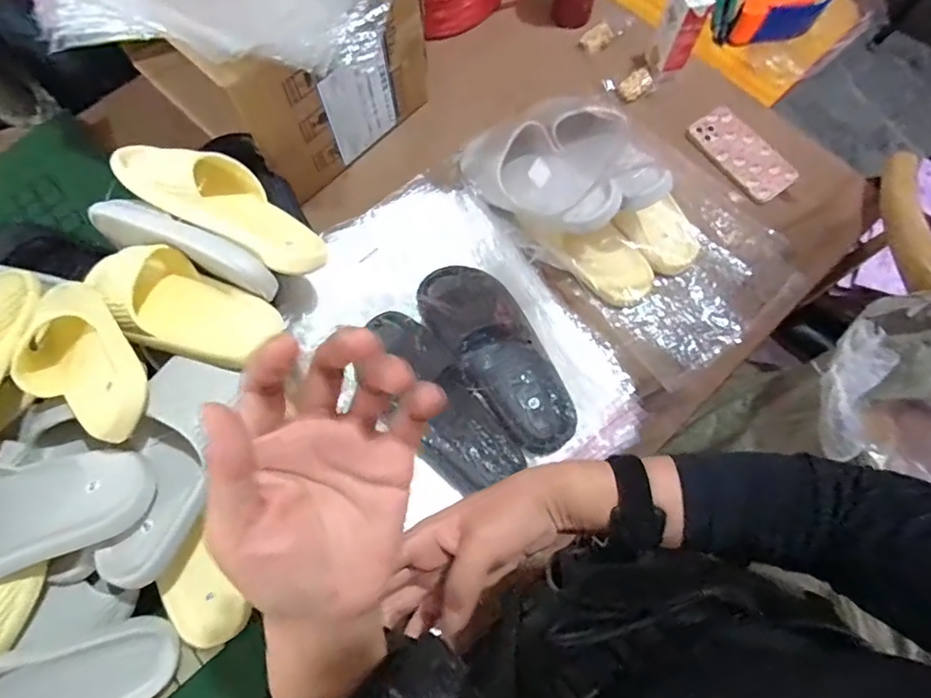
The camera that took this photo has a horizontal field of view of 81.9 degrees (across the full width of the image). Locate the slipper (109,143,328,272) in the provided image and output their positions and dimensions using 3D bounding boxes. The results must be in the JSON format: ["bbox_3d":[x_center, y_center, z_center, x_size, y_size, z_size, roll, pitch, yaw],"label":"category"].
[{"bbox_3d":[-0.279,-0.164,0.624,0.254,0.078,0.098,36,47,0],"label":"slipper"}]

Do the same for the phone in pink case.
[{"bbox_3d":[0.412,-0.292,0.801,0.080,0.018,0.162,-36,75,-11],"label":"phone in pink case"}]

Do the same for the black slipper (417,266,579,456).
[{"bbox_3d":[0.042,-0.001,0.646,0.112,0.078,0.265,-30,74,-9],"label":"black slipper"}]

